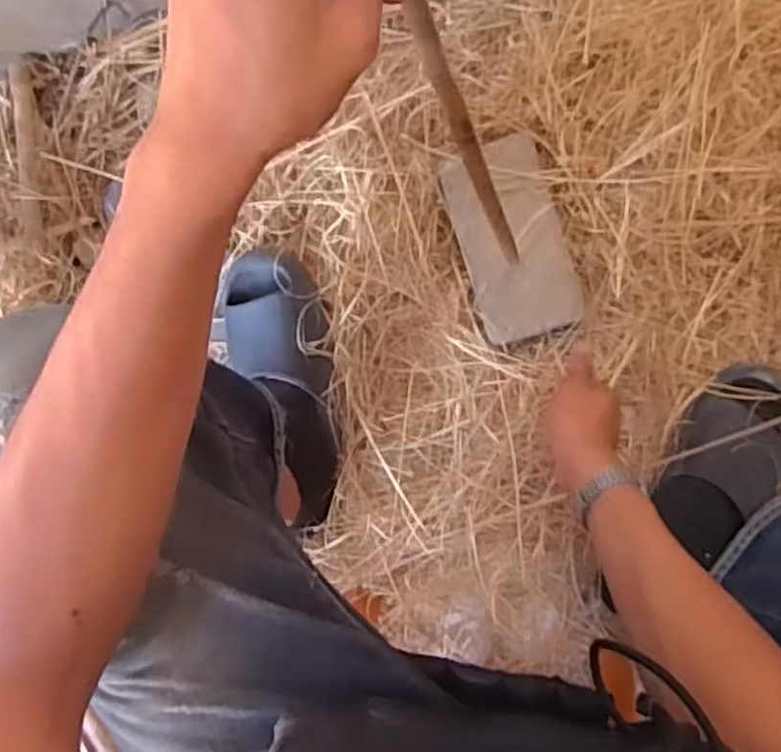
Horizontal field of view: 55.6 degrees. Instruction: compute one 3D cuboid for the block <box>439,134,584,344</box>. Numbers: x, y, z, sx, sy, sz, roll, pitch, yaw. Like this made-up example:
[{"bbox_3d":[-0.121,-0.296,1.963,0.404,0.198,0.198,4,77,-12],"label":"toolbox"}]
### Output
[{"bbox_3d":[0.127,-0.146,0.778,0.107,0.036,0.209,-16,86,7],"label":"block"}]

